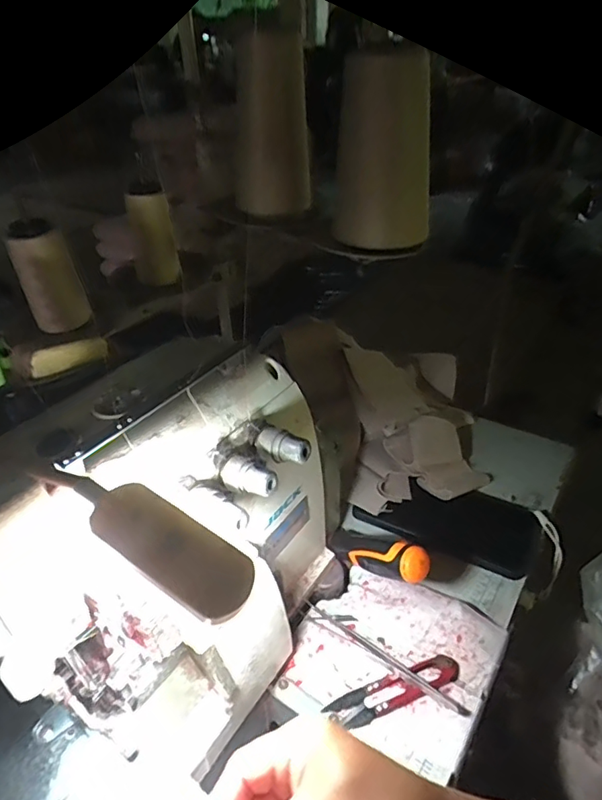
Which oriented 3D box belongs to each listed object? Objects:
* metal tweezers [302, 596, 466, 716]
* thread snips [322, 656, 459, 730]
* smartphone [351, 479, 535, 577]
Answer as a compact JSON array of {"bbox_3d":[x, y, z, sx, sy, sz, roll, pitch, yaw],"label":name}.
[{"bbox_3d":[0.060,0.199,0.407,0.145,0.008,0.017,25,44,30],"label":"metal tweezers"},{"bbox_3d":[0.071,0.215,0.388,0.105,0.006,0.022,-14,39,-18],"label":"thread snips"},{"bbox_3d":[0.149,0.113,0.519,0.159,0.017,0.089,17,40,23],"label":"smartphone"}]

